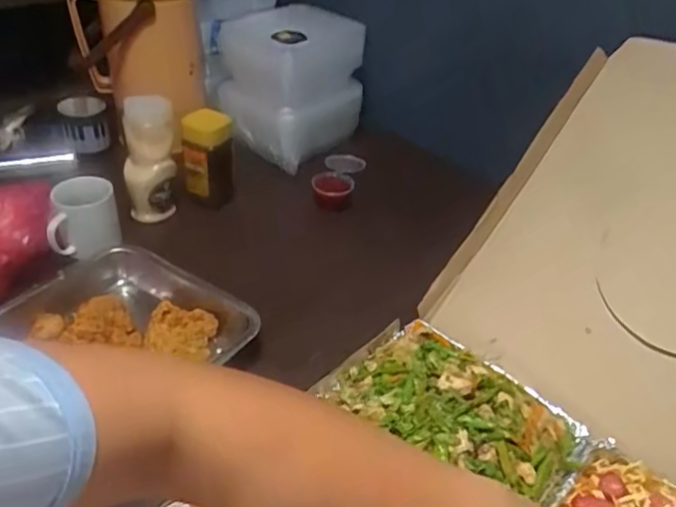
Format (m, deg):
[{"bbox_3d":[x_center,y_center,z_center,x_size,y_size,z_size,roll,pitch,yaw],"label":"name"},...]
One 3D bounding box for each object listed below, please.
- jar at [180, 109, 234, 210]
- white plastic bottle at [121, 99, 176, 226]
[{"bbox_3d":[-0.210,-0.146,0.918,0.075,0.147,0.060,-9,39,-17],"label":"jar"},{"bbox_3d":[-0.280,-0.140,0.853,0.075,0.196,0.076,-9,39,-16],"label":"white plastic bottle"}]

